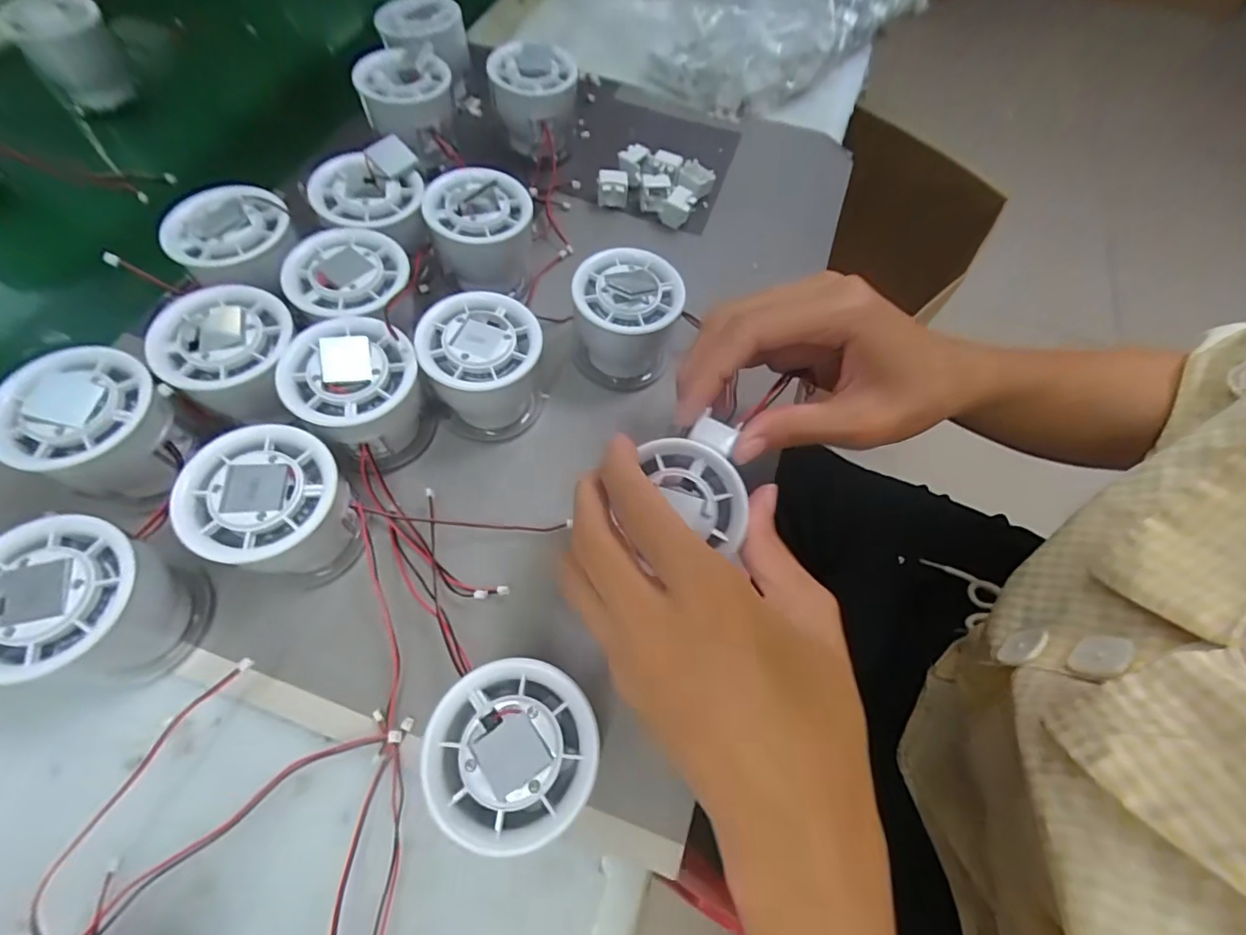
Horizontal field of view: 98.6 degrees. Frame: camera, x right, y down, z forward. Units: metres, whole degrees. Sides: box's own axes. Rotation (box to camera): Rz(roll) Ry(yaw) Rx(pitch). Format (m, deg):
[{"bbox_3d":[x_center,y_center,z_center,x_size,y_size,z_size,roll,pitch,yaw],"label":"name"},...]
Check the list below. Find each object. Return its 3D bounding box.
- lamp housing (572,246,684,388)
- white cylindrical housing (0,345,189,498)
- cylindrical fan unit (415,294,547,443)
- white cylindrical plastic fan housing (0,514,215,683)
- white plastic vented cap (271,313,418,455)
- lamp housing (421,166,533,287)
[{"bbox_3d":[0.001,-0.078,0.296,0.056,0.058,0.057,2,63,-4],"label":"lamp housing"},{"bbox_3d":[-0.226,-0.016,0.235,0.054,0.057,0.055,2,63,-4],"label":"white cylindrical housing"},{"bbox_3d":[-0.070,-0.048,0.275,0.054,0.056,0.056,2,63,-4],"label":"cylindrical fan unit"},{"bbox_3d":[-0.207,0.056,0.211,0.051,0.058,0.054,2,63,-4],"label":"white cylindrical plastic fan housing"},{"bbox_3d":[-0.125,-0.033,0.262,0.056,0.055,0.056,40,67,15],"label":"white plastic vented cap"},{"bbox_3d":[-0.079,-0.128,0.315,0.058,0.059,0.063,-15,65,-12],"label":"lamp housing"}]

